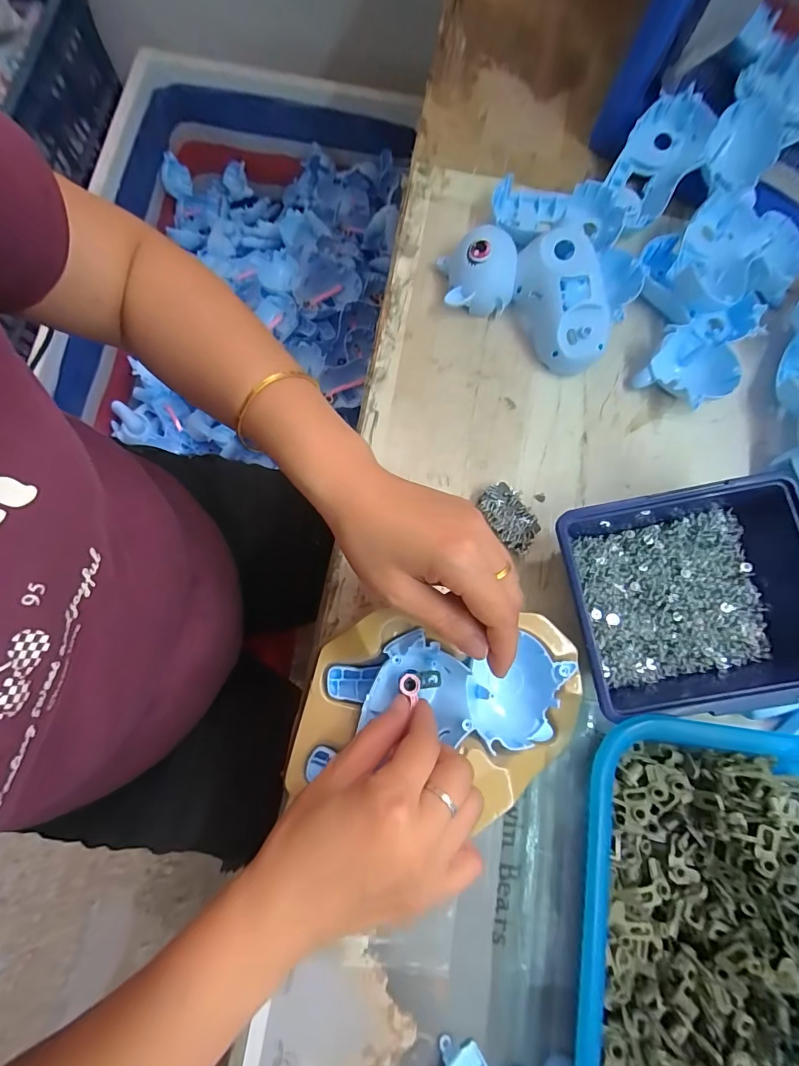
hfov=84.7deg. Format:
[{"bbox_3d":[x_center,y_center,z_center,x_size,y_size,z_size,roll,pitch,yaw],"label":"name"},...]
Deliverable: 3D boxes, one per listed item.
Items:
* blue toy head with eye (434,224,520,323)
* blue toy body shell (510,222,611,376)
[{"bbox_3d":[0.067,-0.229,0.380,0.062,0.044,0.062,1,78,-5],"label":"blue toy head with eye"},{"bbox_3d":[0.137,-0.196,0.374,0.058,0.049,0.111,-17,80,-8],"label":"blue toy body shell"}]

